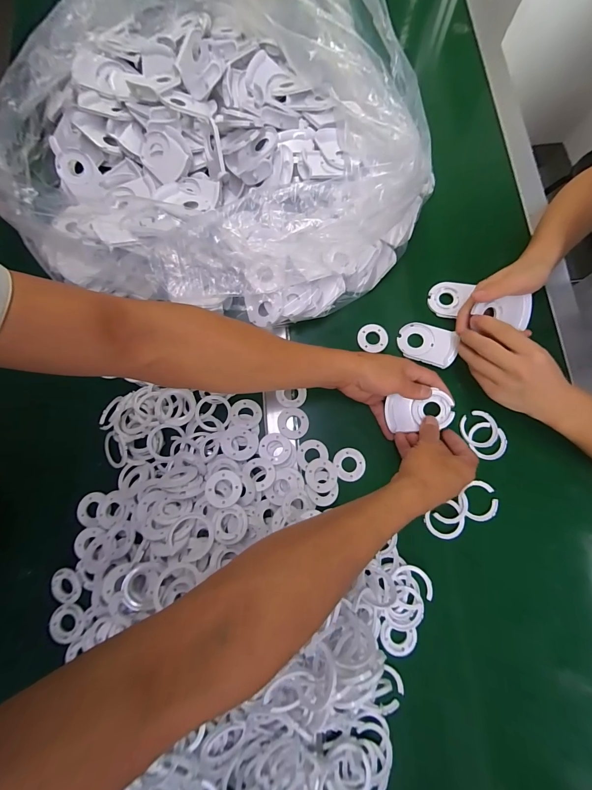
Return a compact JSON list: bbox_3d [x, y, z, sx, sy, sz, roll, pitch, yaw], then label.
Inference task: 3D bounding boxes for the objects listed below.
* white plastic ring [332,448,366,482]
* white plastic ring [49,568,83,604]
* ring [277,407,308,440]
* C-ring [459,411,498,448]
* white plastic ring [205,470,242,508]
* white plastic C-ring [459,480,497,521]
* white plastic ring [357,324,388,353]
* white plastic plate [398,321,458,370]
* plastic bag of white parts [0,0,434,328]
[{"bbox_3d":[0.075,0.096,0.433,0.042,0.004,0.044,0,78,1],"label":"white plastic ring"},{"bbox_3d":[-0.298,0.247,0.405,0.043,0.010,0.038,35,81,8],"label":"white plastic ring"},{"bbox_3d":[-0.004,0.040,0.443,0.043,0.006,0.042,0,78,1],"label":"ring"},{"bbox_3d":[0.257,0.047,0.436,0.050,0.004,0.050,0,78,1],"label":"C-ring"},{"bbox_3d":[-0.089,0.115,0.383,0.043,0.010,0.042,0,78,1],"label":"white plastic ring"},{"bbox_3d":[0.245,0.142,0.419,0.050,0.005,0.051,0,78,1],"label":"white plastic C-ring"},{"bbox_3d":[0.115,-0.086,0.468,0.044,0.007,0.041,0,78,1],"label":"white plastic ring"},{"bbox_3d":[0.193,-0.077,0.462,0.078,0.017,0.060,22,80,6],"label":"white plastic plate"},{"bbox_3d":[-0.135,-0.445,0.471,0.648,0.127,0.607,12,79,4],"label":"plastic bag of white parts"}]

